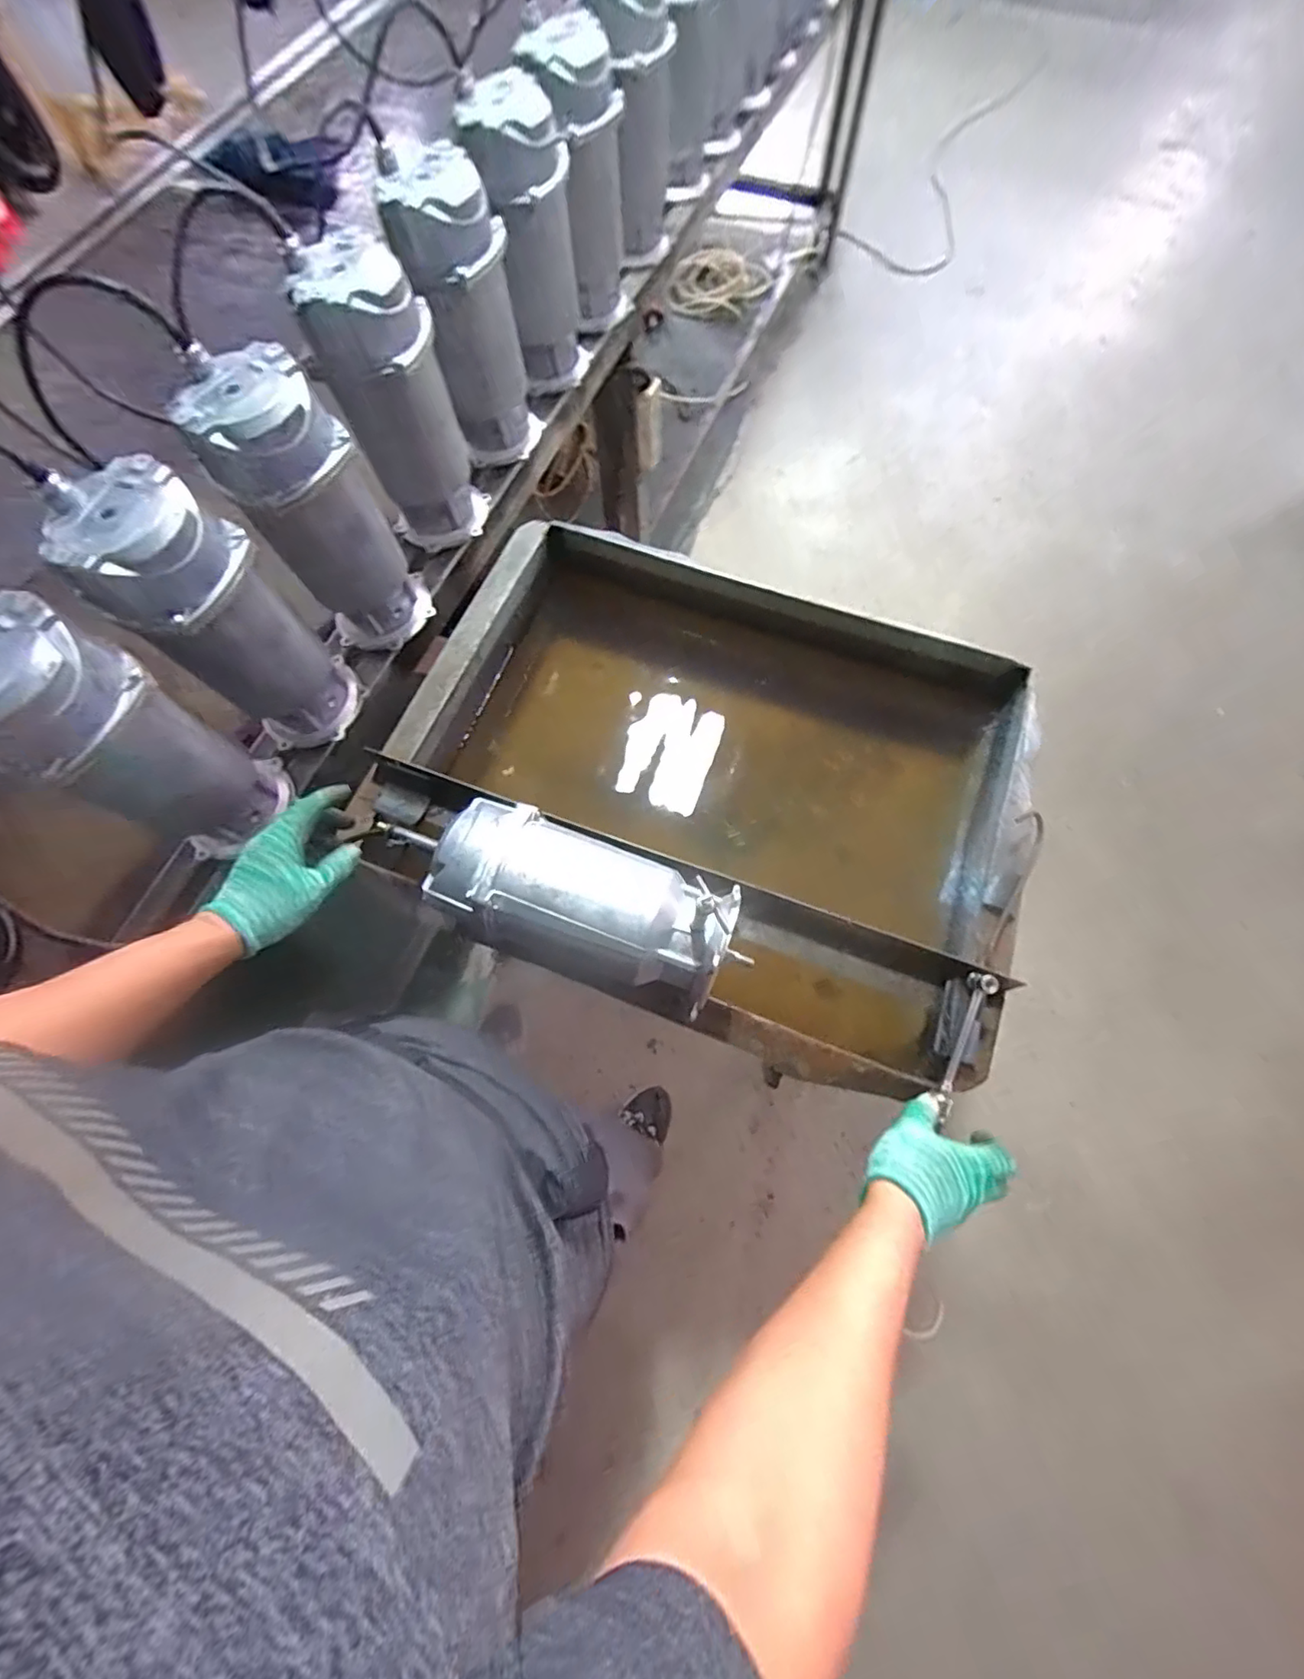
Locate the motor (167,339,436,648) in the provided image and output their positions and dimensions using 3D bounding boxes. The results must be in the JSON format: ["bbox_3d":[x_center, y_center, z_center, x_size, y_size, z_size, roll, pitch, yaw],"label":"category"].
[{"bbox_3d":[-0.370,-0.355,0.672,0.132,0.290,0.109,-35,74,-10],"label":"motor"}]

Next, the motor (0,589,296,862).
[{"bbox_3d":[-0.493,-0.086,0.576,0.110,0.292,0.129,28,74,10],"label":"motor"}]

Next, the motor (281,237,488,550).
[{"bbox_3d":[-0.305,-0.517,0.733,0.128,0.296,0.122,-21,72,-6],"label":"motor"}]

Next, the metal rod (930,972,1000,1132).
[{"bbox_3d":[0.308,0.206,0.588,0.019,0.027,0.152,20,85,8],"label":"metal rod"}]

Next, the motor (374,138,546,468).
[{"bbox_3d":[-0.238,-0.671,0.782,0.132,0.291,0.119,-21,72,-6],"label":"motor"}]

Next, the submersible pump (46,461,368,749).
[{"bbox_3d":[-0.434,-0.215,0.620,0.127,0.289,0.119,-24,72,-7],"label":"submersible pump"}]

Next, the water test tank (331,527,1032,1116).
[{"bbox_3d":[0.060,-0.069,0.811,0.747,0.258,0.590,19,72,7],"label":"water test tank"}]

